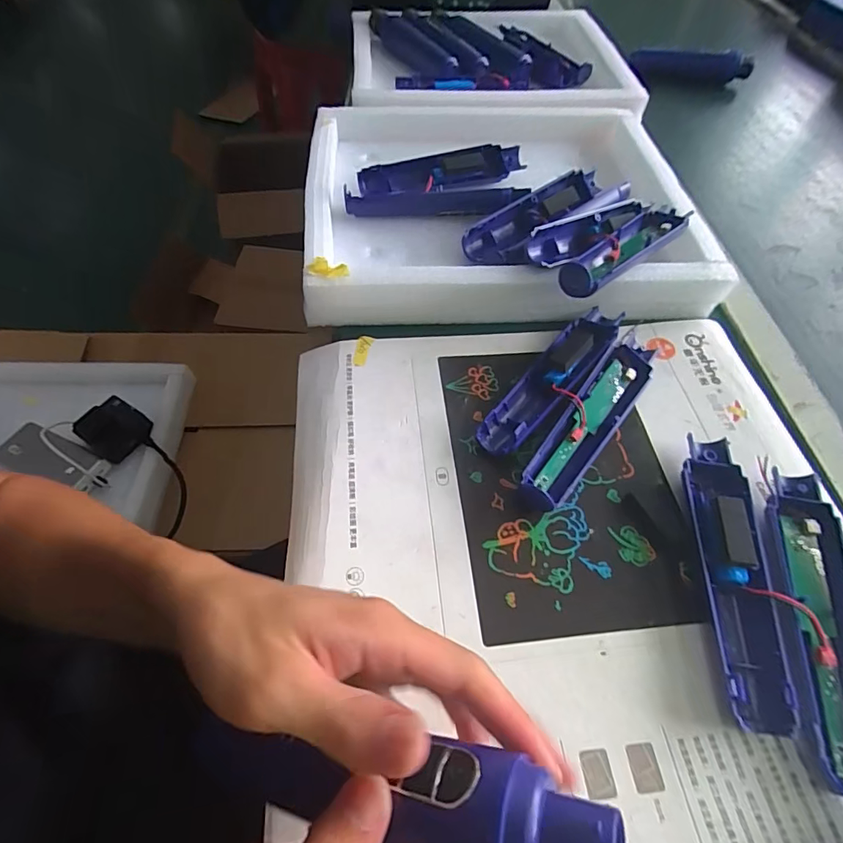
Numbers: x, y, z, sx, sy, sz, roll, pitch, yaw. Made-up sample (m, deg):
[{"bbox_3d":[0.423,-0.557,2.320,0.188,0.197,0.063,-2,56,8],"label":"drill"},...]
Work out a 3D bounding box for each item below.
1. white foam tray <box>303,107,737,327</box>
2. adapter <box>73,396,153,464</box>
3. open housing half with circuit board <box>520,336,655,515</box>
[{"bbox_3d":[0.071,-0.217,0.452,0.351,0.060,0.309,-2,56,-5],"label":"white foam tray"},{"bbox_3d":[-0.426,0.011,0.636,0.091,0.028,0.071,30,61,16],"label":"adapter"},{"bbox_3d":[0.123,-0.004,0.333,0.035,0.024,0.160,35,61,18],"label":"open housing half with circuit board"}]

